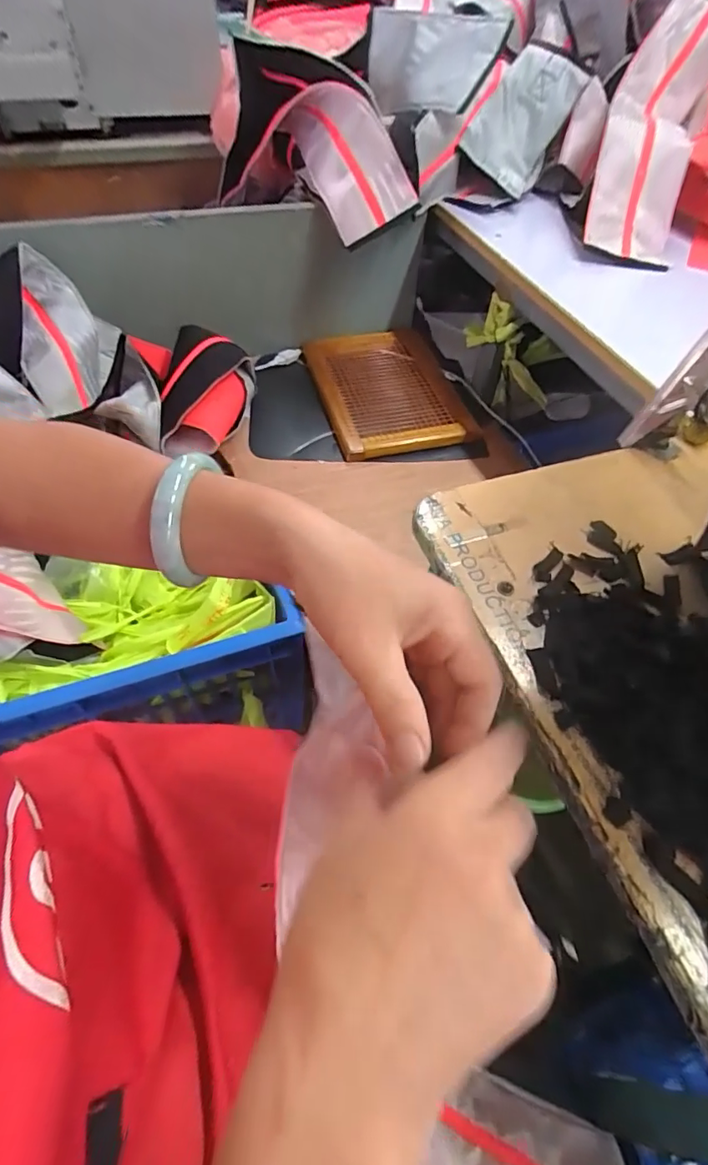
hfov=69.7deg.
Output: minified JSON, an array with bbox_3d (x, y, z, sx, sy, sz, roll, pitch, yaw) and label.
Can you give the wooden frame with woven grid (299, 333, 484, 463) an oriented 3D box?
[{"bbox_3d":[0.062,-0.354,0.914,0.247,0.046,0.321,-14,56,-13],"label":"wooden frame with woven grid"}]

